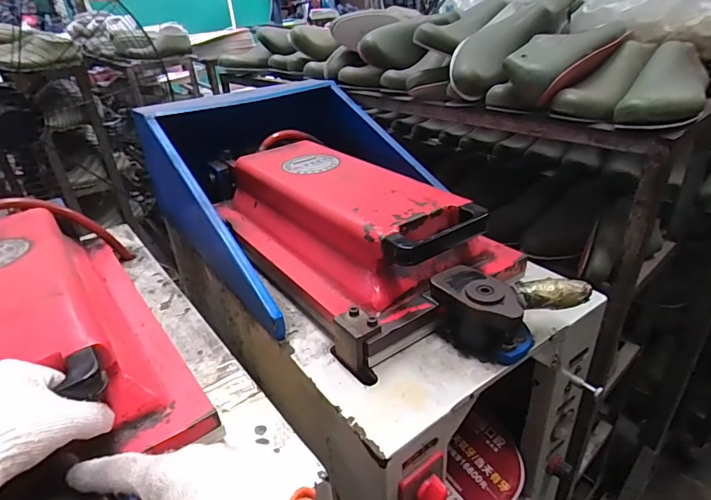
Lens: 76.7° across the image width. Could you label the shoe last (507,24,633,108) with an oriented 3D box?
[{"bbox_3d":[0.318,-0.288,0.668,0.208,0.065,0.093,-32,38,-16],"label":"shoe last"}]

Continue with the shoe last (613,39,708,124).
[{"bbox_3d":[0.427,-0.229,0.607,0.085,0.074,0.259,20,38,35],"label":"shoe last"}]

